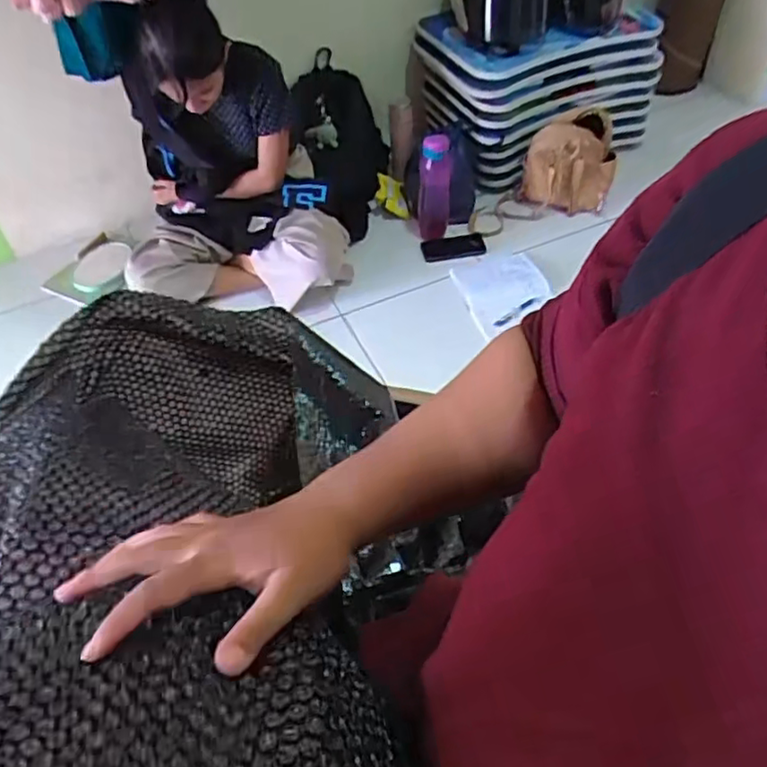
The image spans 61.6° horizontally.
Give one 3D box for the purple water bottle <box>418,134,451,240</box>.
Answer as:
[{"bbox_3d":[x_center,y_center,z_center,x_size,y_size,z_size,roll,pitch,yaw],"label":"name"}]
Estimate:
[{"bbox_3d":[0.132,-0.497,1.656,0.082,0.313,0.093,1,49,3],"label":"purple water bottle"}]

